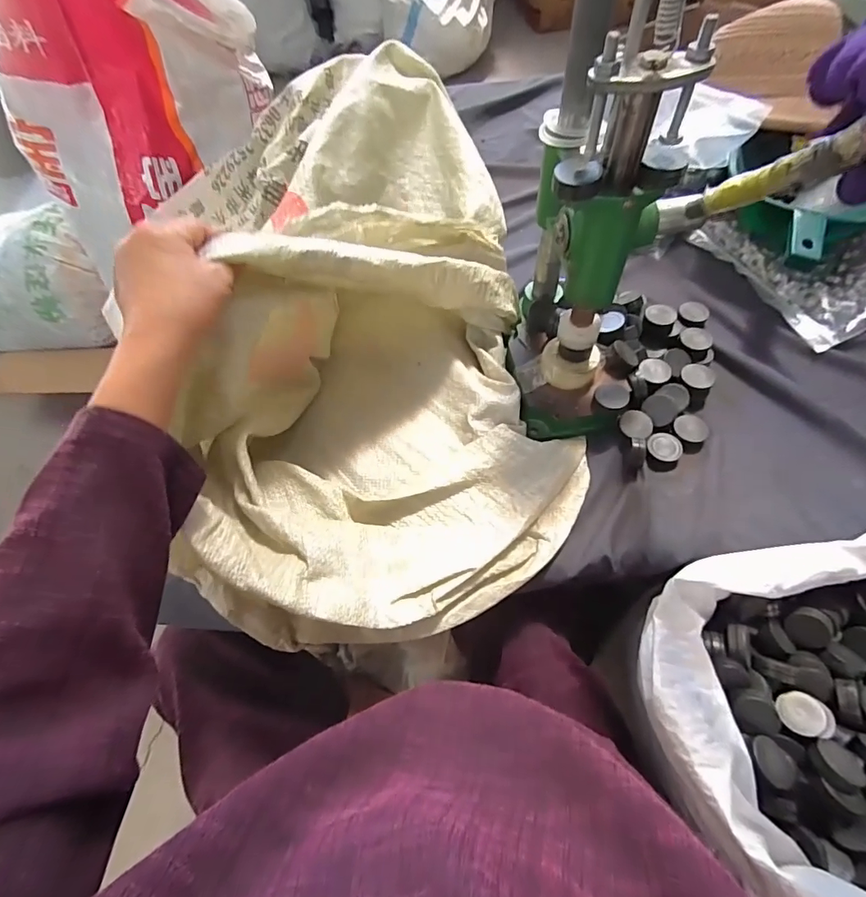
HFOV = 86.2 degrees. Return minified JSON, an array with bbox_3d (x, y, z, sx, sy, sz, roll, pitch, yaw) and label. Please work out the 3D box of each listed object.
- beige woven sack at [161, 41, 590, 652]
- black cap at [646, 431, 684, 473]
[{"bbox_3d":[-0.055,-0.122,0.469,0.329,0.235,0.549,-7,58,-1],"label":"beige woven sack"},{"bbox_3d":[0.229,0.004,0.460,0.033,0.015,0.036,-2,58,3],"label":"black cap"}]

